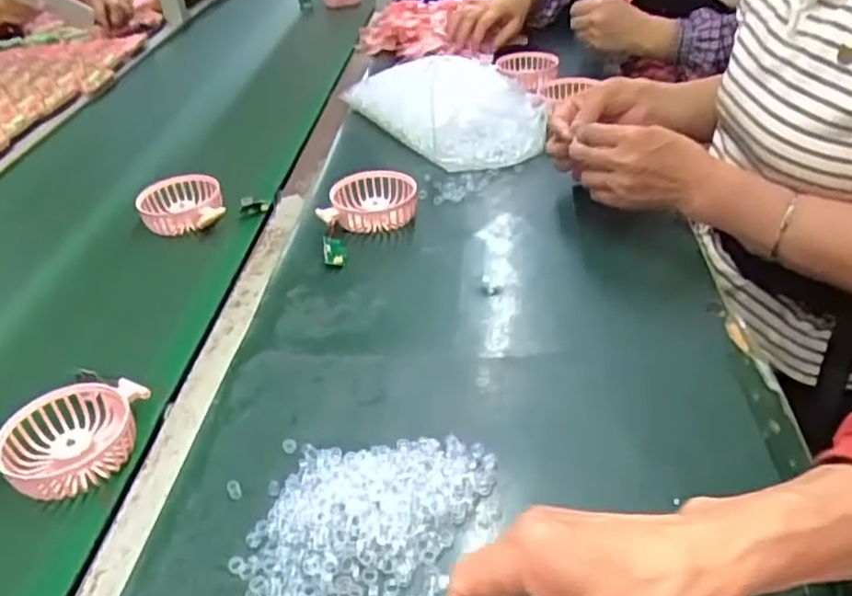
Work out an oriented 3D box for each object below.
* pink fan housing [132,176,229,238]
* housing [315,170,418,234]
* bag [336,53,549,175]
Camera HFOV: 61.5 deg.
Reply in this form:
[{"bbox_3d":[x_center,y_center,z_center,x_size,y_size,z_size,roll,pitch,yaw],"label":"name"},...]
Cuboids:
[{"bbox_3d":[-0.271,-0.104,0.792,0.088,0.035,0.090,-14,37,-14],"label":"pink fan housing"},{"bbox_3d":[-0.062,-0.103,0.760,0.099,0.037,0.087,-8,36,-6],"label":"housing"},{"bbox_3d":[0.036,-0.248,0.927,0.224,0.075,0.264,-12,37,-12],"label":"bag"}]

